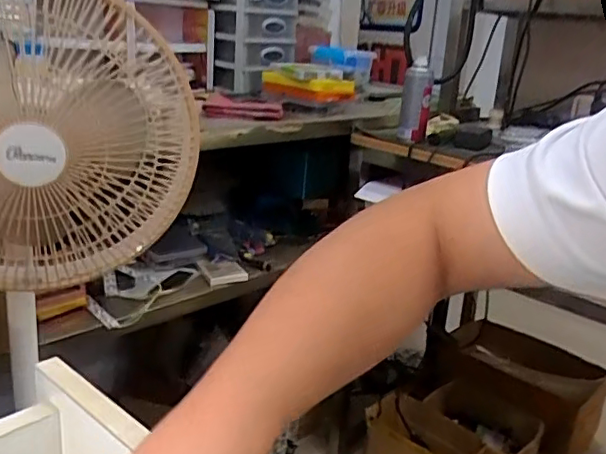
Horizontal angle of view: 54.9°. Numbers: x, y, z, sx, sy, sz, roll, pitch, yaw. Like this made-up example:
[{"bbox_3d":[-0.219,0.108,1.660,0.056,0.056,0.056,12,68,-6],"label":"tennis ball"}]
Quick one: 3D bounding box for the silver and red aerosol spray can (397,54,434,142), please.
[{"bbox_3d":[0.203,-0.226,1.046,0.050,0.143,0.041,7,19,8],"label":"silver and red aerosol spray can"}]

